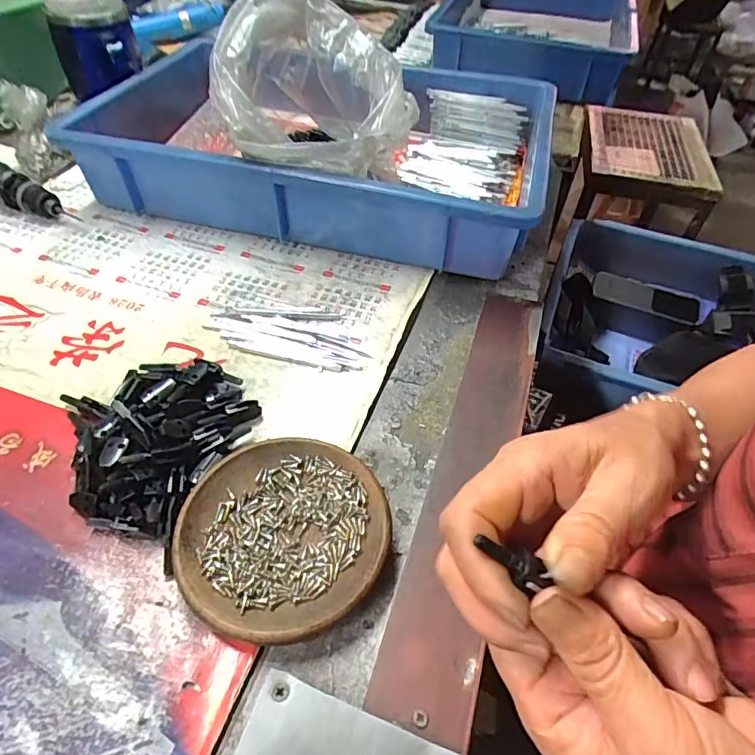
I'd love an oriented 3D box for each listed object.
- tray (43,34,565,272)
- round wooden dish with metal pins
[{"bbox_3d":[-0.056,-0.245,0.548,0.442,0.088,0.292,13,49,9],"label":"tray"},{"bbox_3d":[-0.052,0.087,0.292,0.112,0.017,0.113,1,48,-1],"label":"round wooden dish with metal pins"}]

